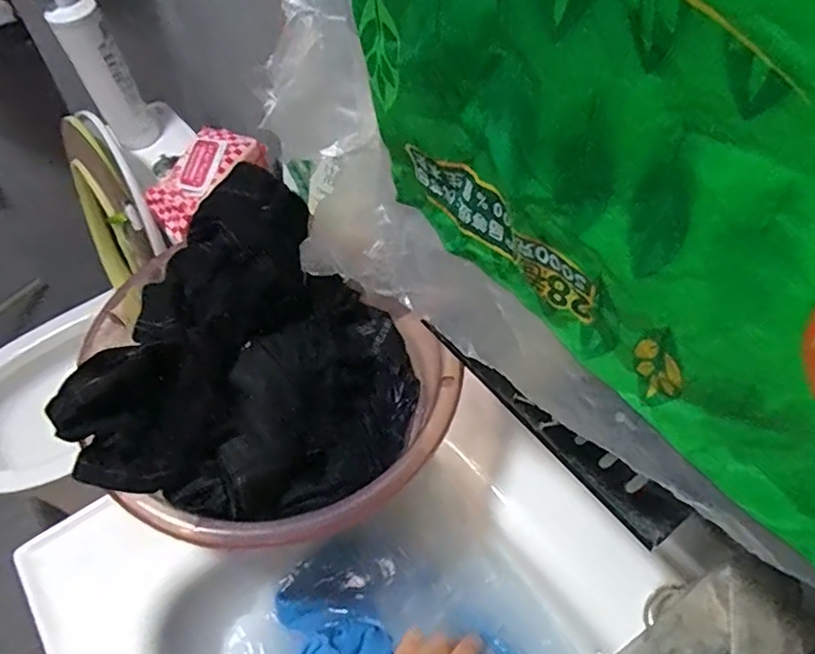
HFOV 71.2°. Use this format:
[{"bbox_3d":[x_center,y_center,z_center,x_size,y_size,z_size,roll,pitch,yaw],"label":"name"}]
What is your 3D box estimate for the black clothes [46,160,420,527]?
[{"bbox_3d":[-0.132,0.033,0.533,0.261,0.155,0.304,13,54,12],"label":"black clothes"}]

